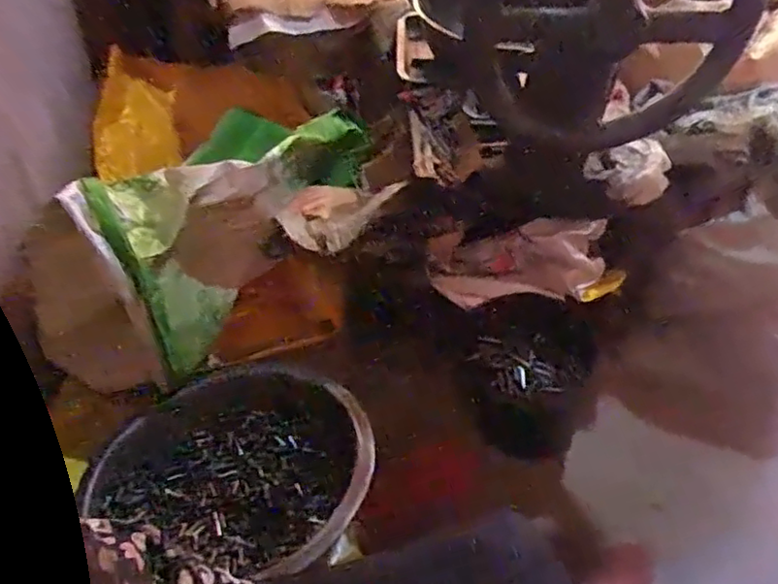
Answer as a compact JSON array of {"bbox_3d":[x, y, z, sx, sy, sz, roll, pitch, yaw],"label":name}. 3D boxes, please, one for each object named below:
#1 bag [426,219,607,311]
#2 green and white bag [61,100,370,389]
[{"bbox_3d":[0.212,-0.047,1.088,0.285,0.125,0.058,-7,43,17],"label":"bag"},{"bbox_3d":[-0.253,-0.137,1.075,0.159,0.288,0.498,29,50,21],"label":"green and white bag"}]

